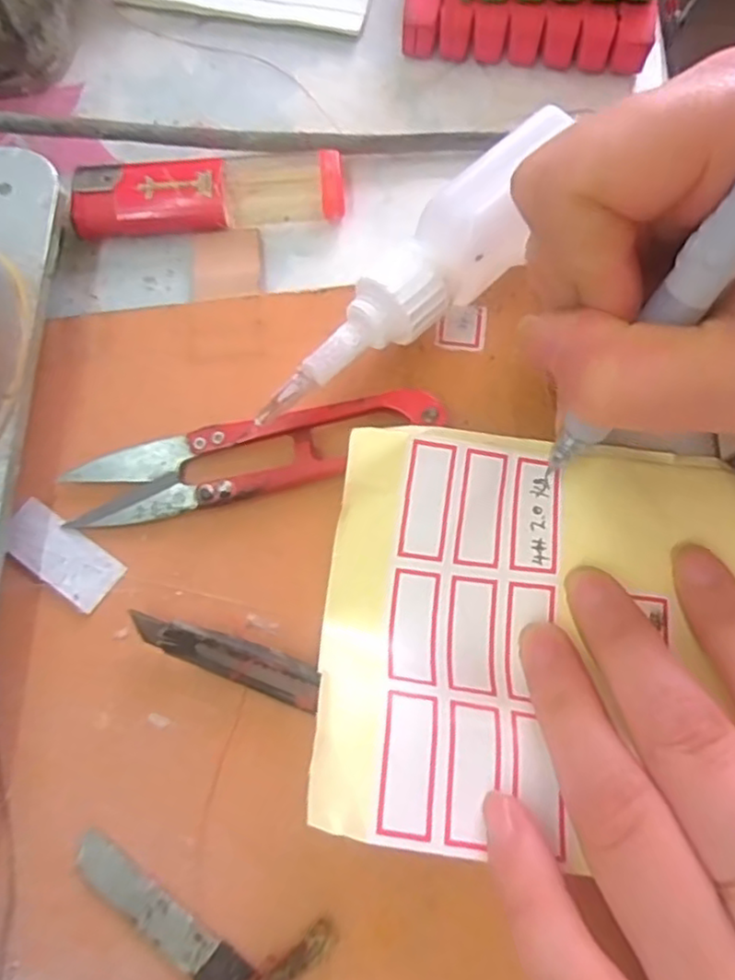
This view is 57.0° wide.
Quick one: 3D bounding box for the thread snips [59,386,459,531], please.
[{"bbox_3d":[-0.030,-0.010,0.182,0.100,0.008,0.022,-12,74,-3],"label":"thread snips"}]

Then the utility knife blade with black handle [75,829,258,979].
[{"bbox_3d":[-0.036,0.108,0.154,0.080,0.005,0.011,36,77,10],"label":"utility knife blade with black handle"}]

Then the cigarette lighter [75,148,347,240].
[{"bbox_3d":[-0.048,-0.091,0.208,0.080,0.010,0.022,-7,74,-2],"label":"cigarette lighter"}]

